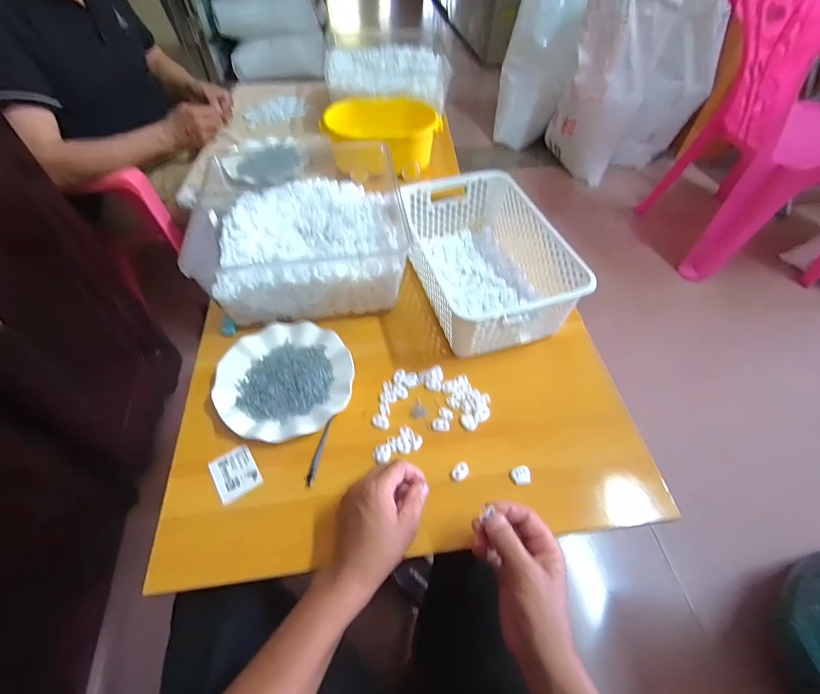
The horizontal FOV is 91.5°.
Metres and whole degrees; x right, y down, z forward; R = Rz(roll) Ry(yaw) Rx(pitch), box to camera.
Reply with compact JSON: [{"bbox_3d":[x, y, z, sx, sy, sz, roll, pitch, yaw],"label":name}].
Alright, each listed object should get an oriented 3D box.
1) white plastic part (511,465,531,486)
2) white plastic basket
[{"bbox_3d":[0.134,0.155,0.482,0.021,0.011,0.021,-12,55,-9],"label":"white plastic part"},{"bbox_3d":[0.115,-0.142,0.645,0.197,0.107,0.307,-13,55,-10],"label":"white plastic basket"}]

